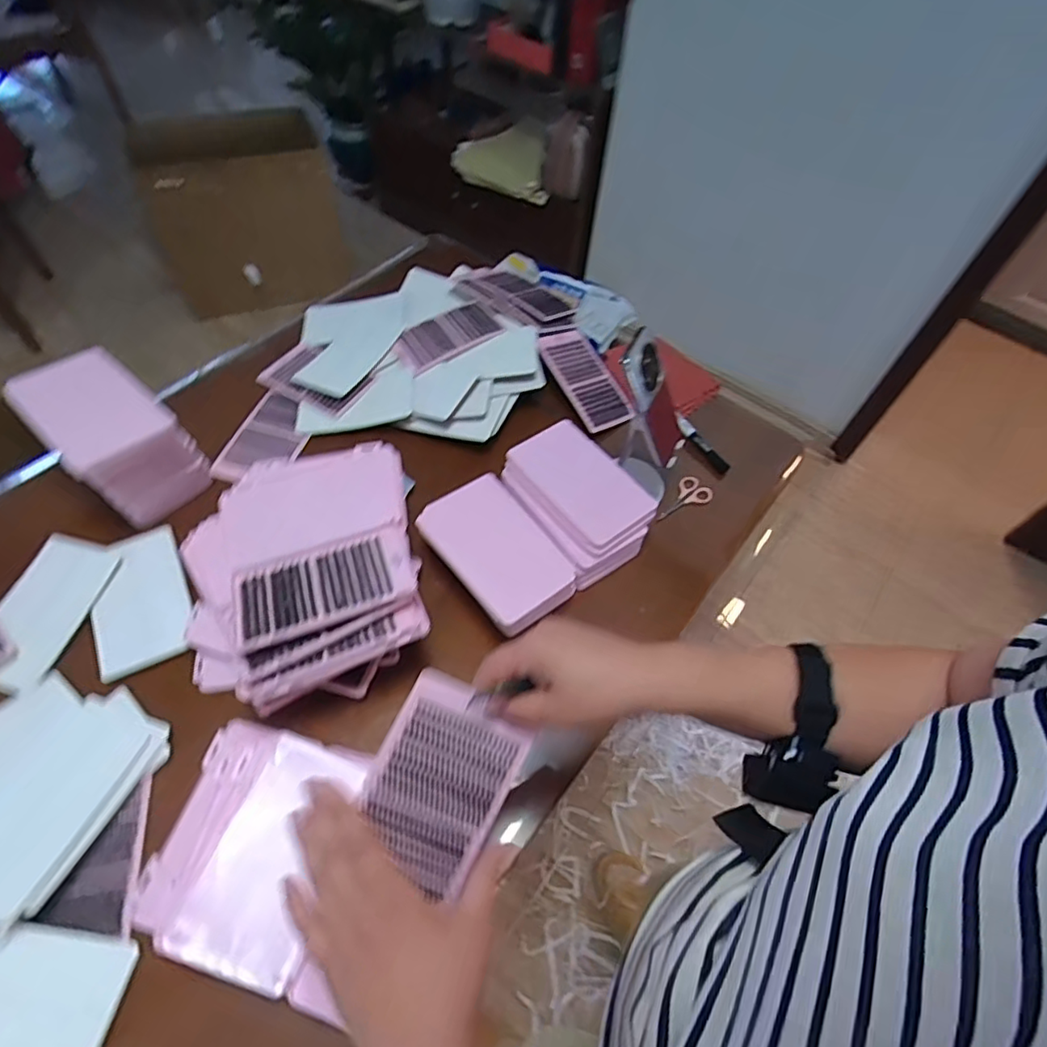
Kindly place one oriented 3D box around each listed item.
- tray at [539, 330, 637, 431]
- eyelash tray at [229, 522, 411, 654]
[{"bbox_3d":[0.094,-0.225,0.929,0.097,0.009,0.175,-25,82,-34],"label":"tray"},{"bbox_3d":[-0.206,0.064,0.620,0.182,0.012,0.106,-19,45,-13],"label":"eyelash tray"}]

